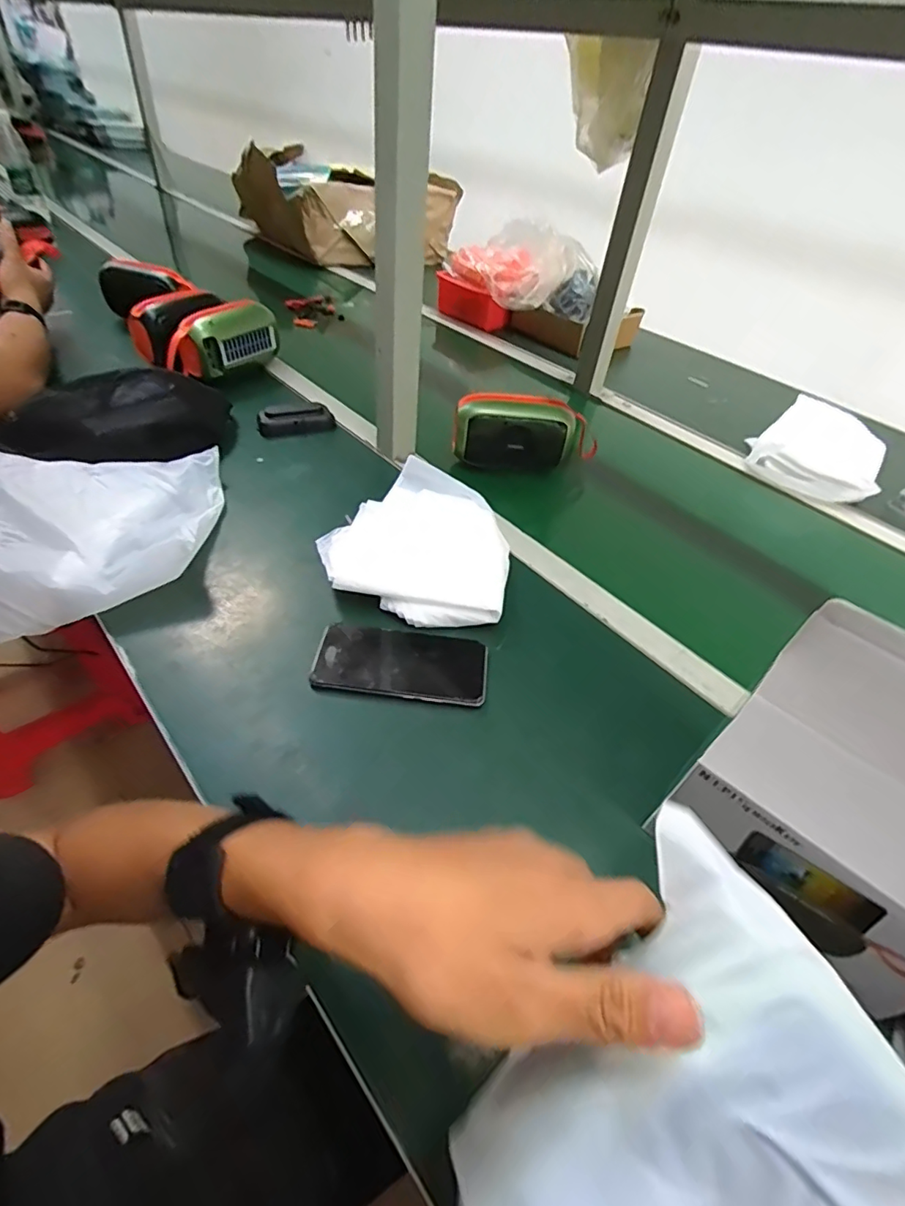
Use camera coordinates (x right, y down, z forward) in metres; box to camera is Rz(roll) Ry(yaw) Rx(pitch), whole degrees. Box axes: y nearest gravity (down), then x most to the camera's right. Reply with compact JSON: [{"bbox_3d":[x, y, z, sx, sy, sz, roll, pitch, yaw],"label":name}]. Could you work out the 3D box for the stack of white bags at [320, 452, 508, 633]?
[{"bbox_3d":[-0.038,-0.068,0.581,0.207,0.042,0.201,11,45,3],"label":"stack of white bags"}]

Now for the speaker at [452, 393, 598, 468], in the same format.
[{"bbox_3d":[0.099,-0.235,0.727,0.190,0.083,0.068,5,45,-3],"label":"speaker"}]

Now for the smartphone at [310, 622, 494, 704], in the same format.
[{"bbox_3d":[-0.047,0.055,0.491,0.154,0.011,0.073,7,45,-1],"label":"smartphone"}]

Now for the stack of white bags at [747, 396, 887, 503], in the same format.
[{"bbox_3d":[0.609,-0.266,0.877,0.186,0.046,0.307,30,49,21],"label":"stack of white bags"}]

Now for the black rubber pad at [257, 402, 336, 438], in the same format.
[{"bbox_3d":[-0.229,-0.272,0.783,0.109,0.034,0.044,-15,49,-22],"label":"black rubber pad"}]

